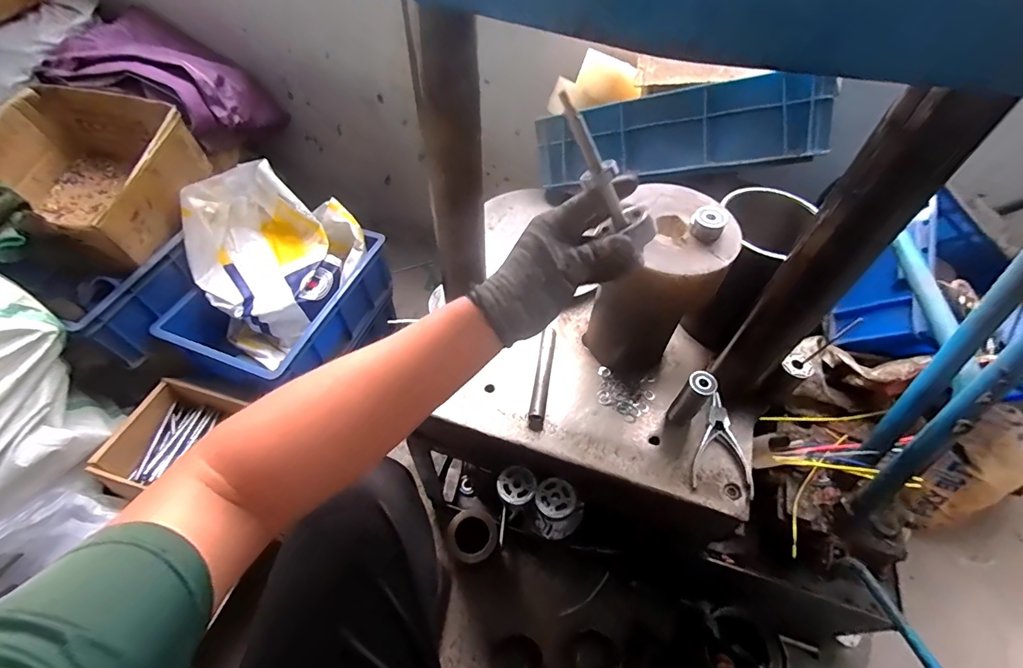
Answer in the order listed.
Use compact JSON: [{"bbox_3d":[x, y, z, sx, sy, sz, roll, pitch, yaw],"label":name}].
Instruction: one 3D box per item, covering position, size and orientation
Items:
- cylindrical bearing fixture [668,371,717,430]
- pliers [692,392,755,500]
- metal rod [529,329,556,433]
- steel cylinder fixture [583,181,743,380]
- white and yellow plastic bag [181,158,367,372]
[{"bbox_3d":[0.222,0.082,0.569,0.030,0.090,0.027,36,61,22],"label":"cylindrical bearing fixture"},{"bbox_3d":[0.256,0.135,0.574,0.068,0.012,0.126,6,54,3],"label":"pliers"},{"bbox_3d":[0.042,0.058,0.624,0.020,0.025,0.147,9,54,5],"label":"metal rod"},{"bbox_3d":[0.176,-0.055,0.577,0.118,0.238,0.127,1,54,-1],"label":"steel cylinder fixture"},{"bbox_3d":[-0.498,-0.154,0.969,0.276,0.256,0.322,29,58,18],"label":"white and yellow plastic bag"}]

